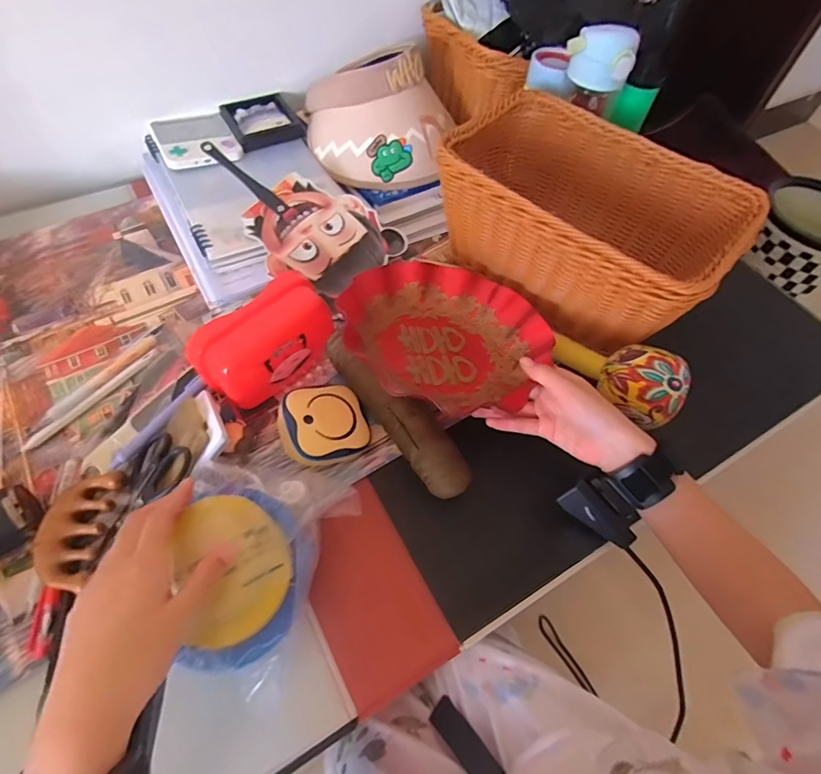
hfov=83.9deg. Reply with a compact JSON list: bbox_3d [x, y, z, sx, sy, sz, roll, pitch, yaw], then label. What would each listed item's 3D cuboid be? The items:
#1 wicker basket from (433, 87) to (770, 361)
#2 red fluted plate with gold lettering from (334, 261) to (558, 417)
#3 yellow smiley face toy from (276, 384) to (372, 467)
[{"bbox_3d":[0.180,-0.182,0.506,0.293,0.122,0.189,39,63,18],"label":"wicker basket"},{"bbox_3d":[0.033,-0.051,0.456,0.197,0.046,0.191,6,53,-7],"label":"red fluted plate with gold lettering"},{"bbox_3d":[-0.081,0.036,0.424,0.081,0.027,0.071,-11,65,-36],"label":"yellow smiley face toy"}]

